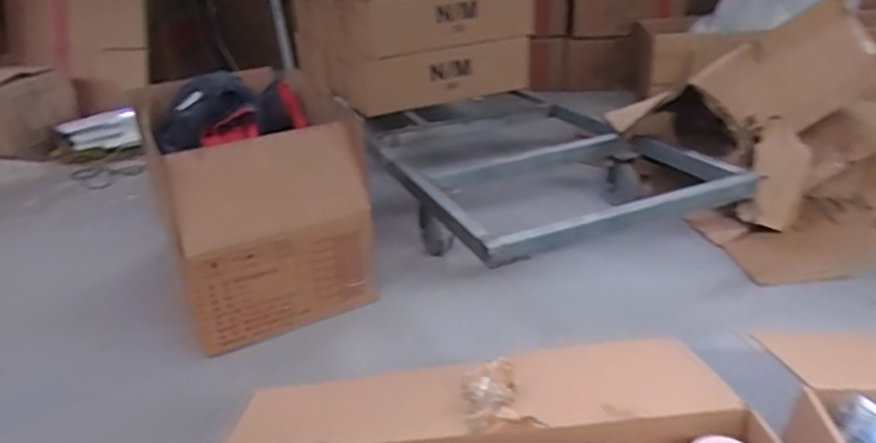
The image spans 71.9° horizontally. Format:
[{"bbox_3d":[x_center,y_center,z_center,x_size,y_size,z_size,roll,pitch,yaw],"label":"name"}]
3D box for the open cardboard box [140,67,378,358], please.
[{"bbox_3d":[-0.493,-0.067,1.651,0.446,0.520,0.620,-16,29,-21],"label":"open cardboard box"}]

